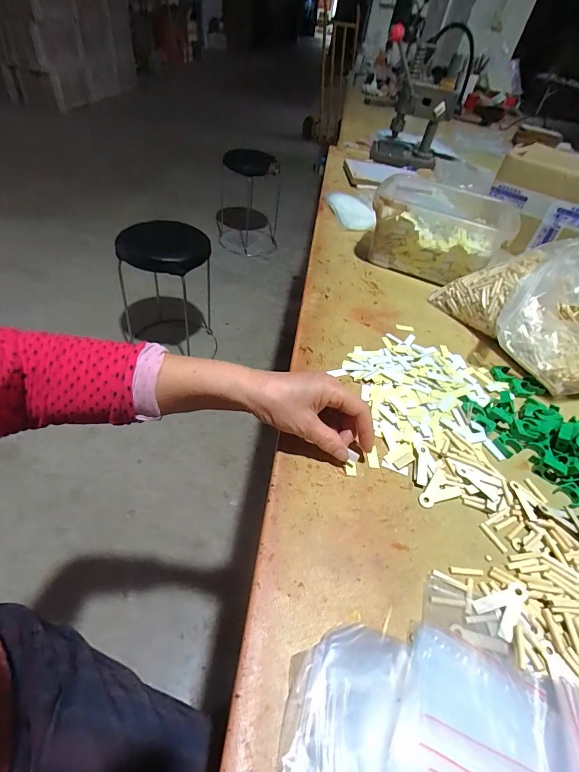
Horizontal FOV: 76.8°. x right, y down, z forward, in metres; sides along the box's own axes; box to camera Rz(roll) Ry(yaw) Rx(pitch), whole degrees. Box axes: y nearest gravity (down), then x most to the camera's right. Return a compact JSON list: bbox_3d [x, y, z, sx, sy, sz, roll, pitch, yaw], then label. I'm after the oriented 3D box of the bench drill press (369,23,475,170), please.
[{"bbox_3d":[0.403,-0.887,1.136,0.238,0.327,0.143,22,47,9],"label":"bench drill press"}]

